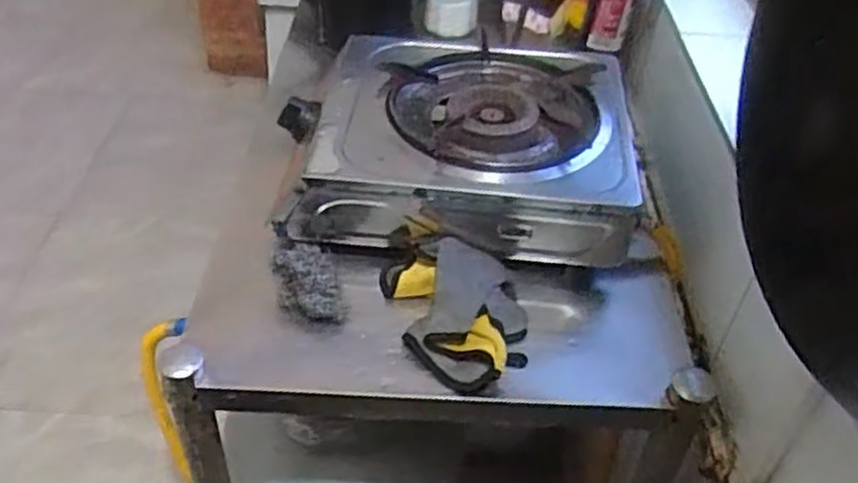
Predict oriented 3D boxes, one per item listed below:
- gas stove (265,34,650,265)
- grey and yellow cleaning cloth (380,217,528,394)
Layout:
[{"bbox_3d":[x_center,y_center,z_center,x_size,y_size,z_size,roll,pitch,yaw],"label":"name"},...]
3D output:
[{"bbox_3d":[0.030,-0.116,0.839,0.361,0.106,0.281,7,42,3],"label":"gas stove"},{"bbox_3d":[0.020,0.050,0.727,0.115,0.051,0.187,-26,50,-29],"label":"grey and yellow cleaning cloth"}]

